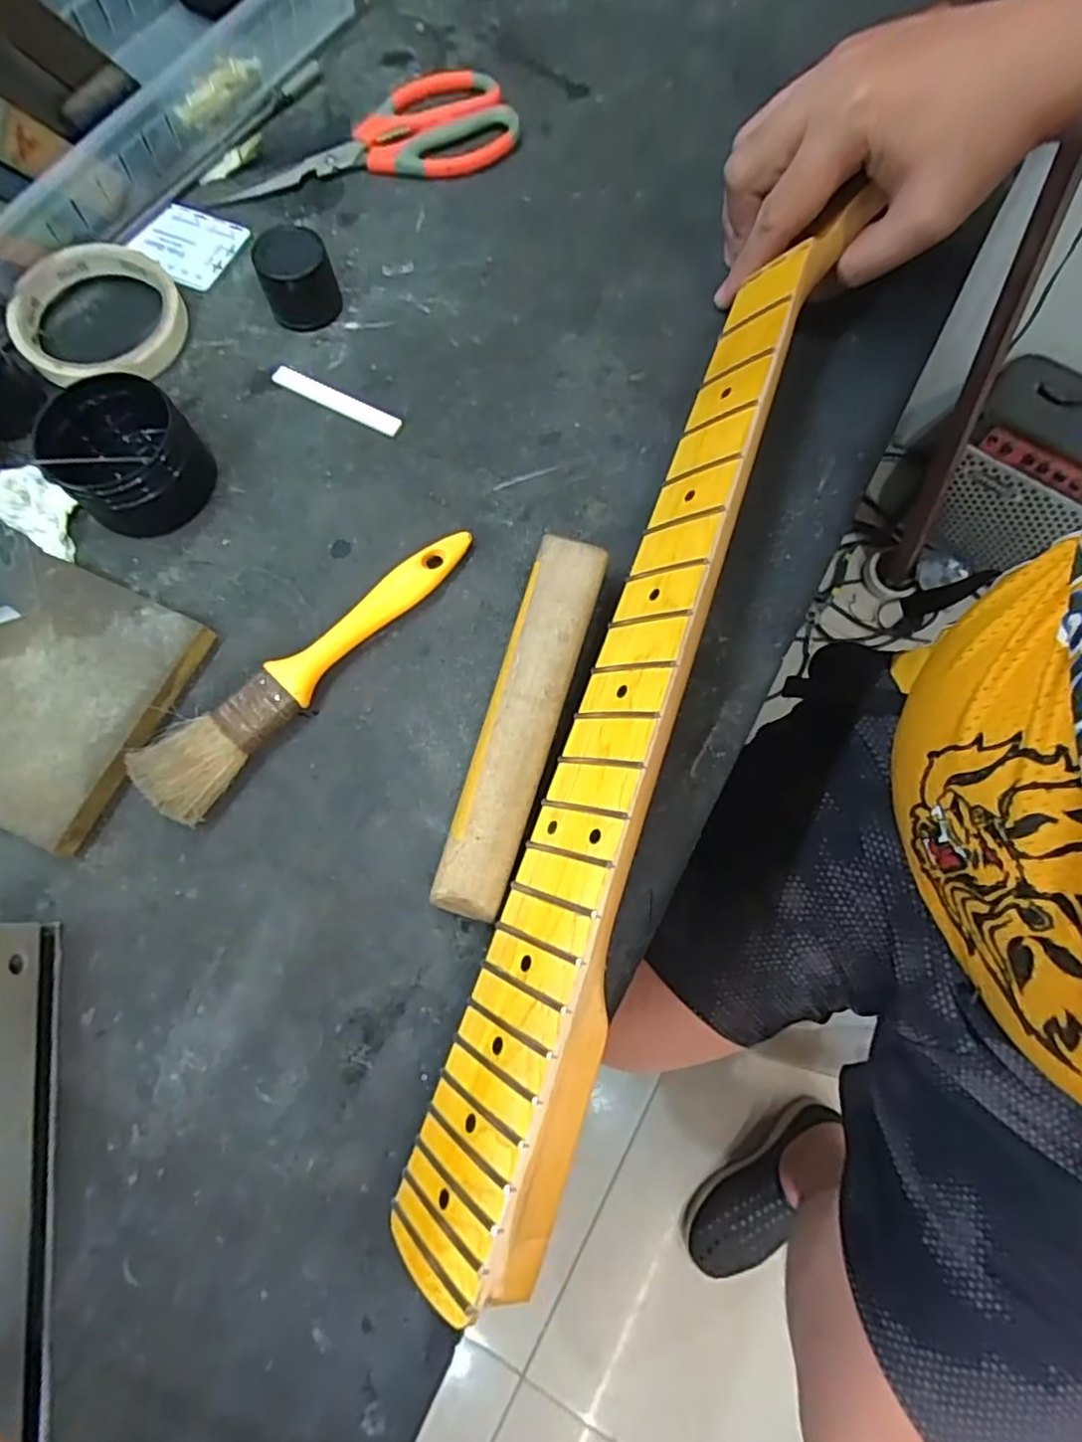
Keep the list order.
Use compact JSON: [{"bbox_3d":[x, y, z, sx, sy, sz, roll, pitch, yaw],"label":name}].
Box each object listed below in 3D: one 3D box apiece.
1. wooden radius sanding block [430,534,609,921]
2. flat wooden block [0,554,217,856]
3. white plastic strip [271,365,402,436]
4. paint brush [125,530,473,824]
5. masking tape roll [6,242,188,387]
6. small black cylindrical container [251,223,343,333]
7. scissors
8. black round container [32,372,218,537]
[{"bbox_3d":[-0.008,0.000,0.297,0.031,0.029,0.176,15,74,5],"label":"wooden radius sanding block"},{"bbox_3d":[-0.230,-0.013,0.305,0.106,0.014,0.119,24,75,8],"label":"flat wooden block"},{"bbox_3d":[-0.115,-0.182,0.360,0.080,0.004,0.012,24,75,8],"label":"white plastic strip"},{"bbox_3d":[-0.108,-0.030,0.309,0.039,0.018,0.187,43,78,12],"label":"paint brush"},{"bbox_3d":[-0.256,-0.235,0.372,0.091,0.018,0.092,0,73,1],"label":"masking tape roll"},{"bbox_3d":[-0.141,-0.256,0.368,0.041,0.032,0.044,0,73,1],"label":"small black cylindrical container"},{"bbox_3d":[-0.111,-0.370,0.417,0.191,0.017,0.086,-27,74,-8],"label":"scissors"},{"bbox_3d":[-0.211,-0.136,0.327,0.062,0.039,0.067,0,73,1],"label":"black round container"}]

